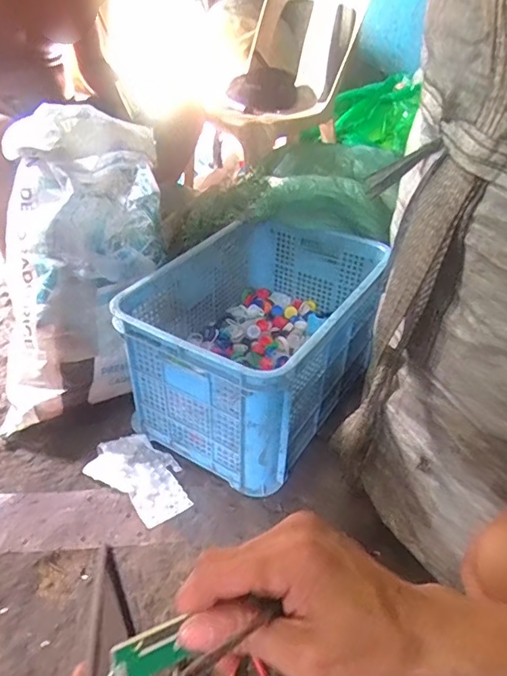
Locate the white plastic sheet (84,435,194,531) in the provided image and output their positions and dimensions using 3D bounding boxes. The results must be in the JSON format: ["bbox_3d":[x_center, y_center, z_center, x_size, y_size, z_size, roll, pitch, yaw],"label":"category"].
[{"bbox_3d":[-0.207,0.255,0.969,0.202,0.021,0.130,32,46,31],"label":"white plastic sheet"}]

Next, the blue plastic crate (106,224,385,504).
[{"bbox_3d":[0.015,0.008,1.111,0.391,0.319,0.505,22,41,22],"label":"blue plastic crate"}]

